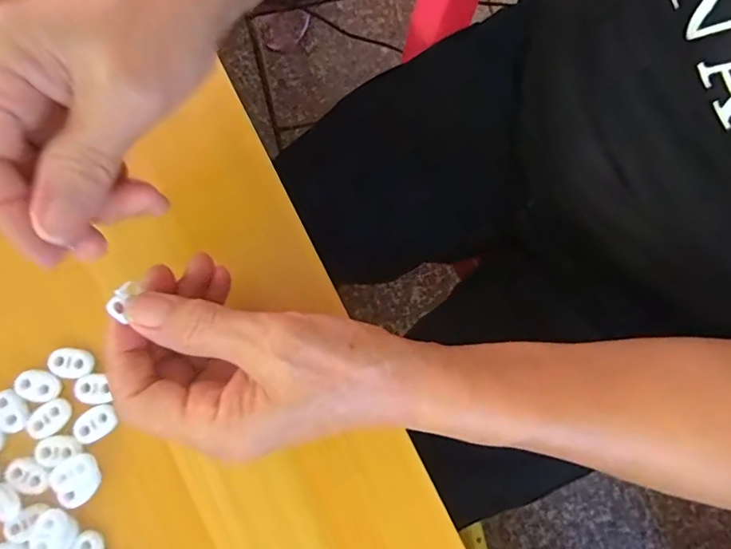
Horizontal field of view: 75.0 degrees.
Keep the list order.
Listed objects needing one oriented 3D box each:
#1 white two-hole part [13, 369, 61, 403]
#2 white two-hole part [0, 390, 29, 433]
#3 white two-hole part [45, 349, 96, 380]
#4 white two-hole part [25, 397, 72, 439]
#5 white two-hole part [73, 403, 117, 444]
[{"bbox_3d":[-0.171,0.058,0.247,0.023,0.004,0.016,7,80,0],"label":"white two-hole part"},{"bbox_3d":[-0.184,0.070,0.245,0.016,0.004,0.022,-32,82,-6],"label":"white two-hole part"},{"bbox_3d":[-0.156,0.047,0.250,0.022,0.004,0.015,12,80,1],"label":"white two-hole part"},{"bbox_3d":[-0.164,0.074,0.245,0.023,0.004,0.015,-38,83,-7],"label":"white two-hole part"},{"bbox_3d":[-0.141,0.077,0.247,0.022,0.004,0.016,-31,82,-6],"label":"white two-hole part"}]

